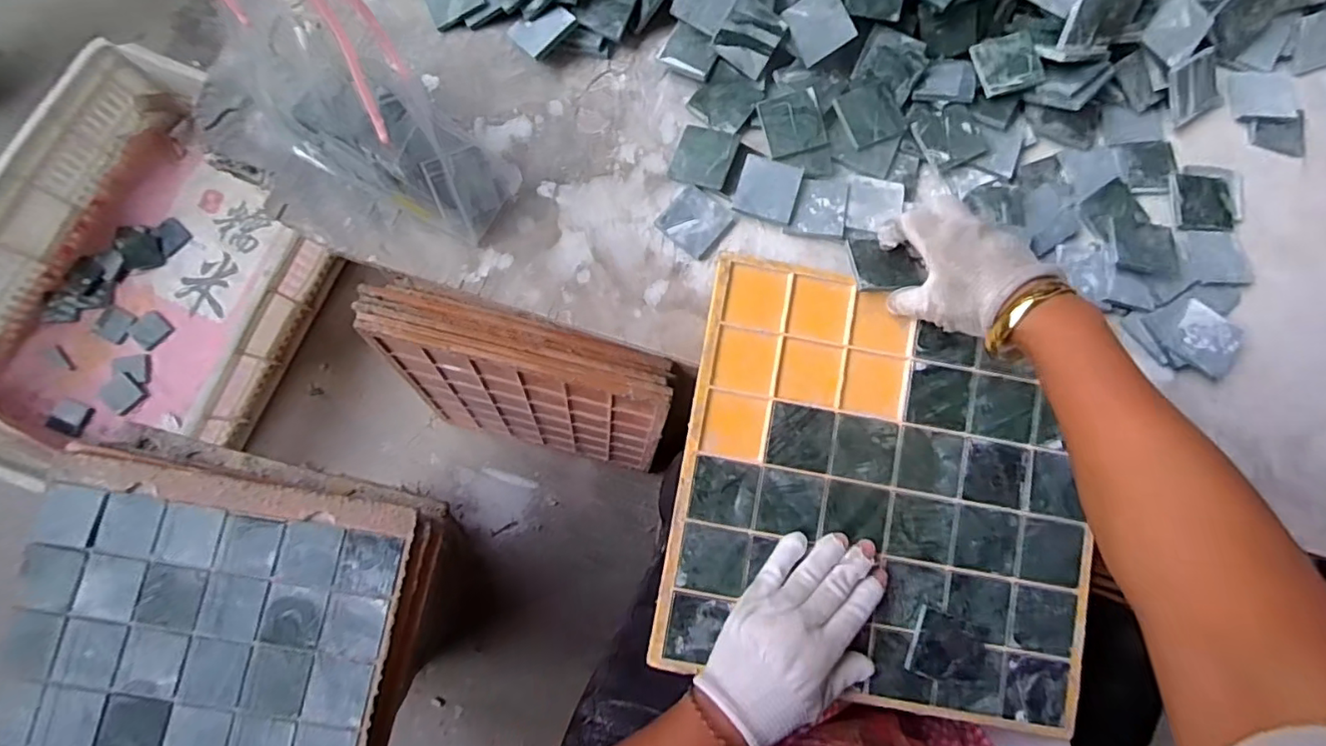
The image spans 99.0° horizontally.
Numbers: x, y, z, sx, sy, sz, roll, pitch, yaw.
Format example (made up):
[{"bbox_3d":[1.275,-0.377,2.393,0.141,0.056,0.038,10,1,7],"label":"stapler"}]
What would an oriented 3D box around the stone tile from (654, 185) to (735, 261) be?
[{"bbox_3d":[0.027,-0.127,0.469,0.051,0.004,0.050,38,80,4],"label":"stone tile"}]

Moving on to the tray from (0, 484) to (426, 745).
[{"bbox_3d":[-0.349,0.254,0.428,0.261,0.028,0.278,13,75,-18],"label":"tray"}]

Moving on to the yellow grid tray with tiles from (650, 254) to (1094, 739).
[{"bbox_3d":[0.173,0.087,0.439,0.312,0.031,0.310,10,79,0],"label":"yellow grid tray with tiles"}]

